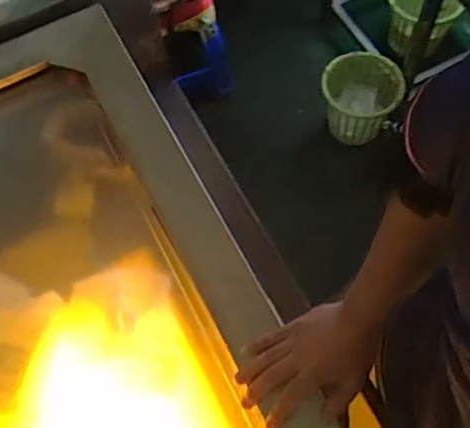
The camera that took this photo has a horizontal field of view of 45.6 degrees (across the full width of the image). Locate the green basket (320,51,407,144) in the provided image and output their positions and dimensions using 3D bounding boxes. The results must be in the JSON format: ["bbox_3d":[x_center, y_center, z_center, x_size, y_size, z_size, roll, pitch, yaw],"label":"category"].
[{"bbox_3d":[0.419,-0.372,1.828,0.243,0.256,0.211,22,68,13],"label":"green basket"}]

